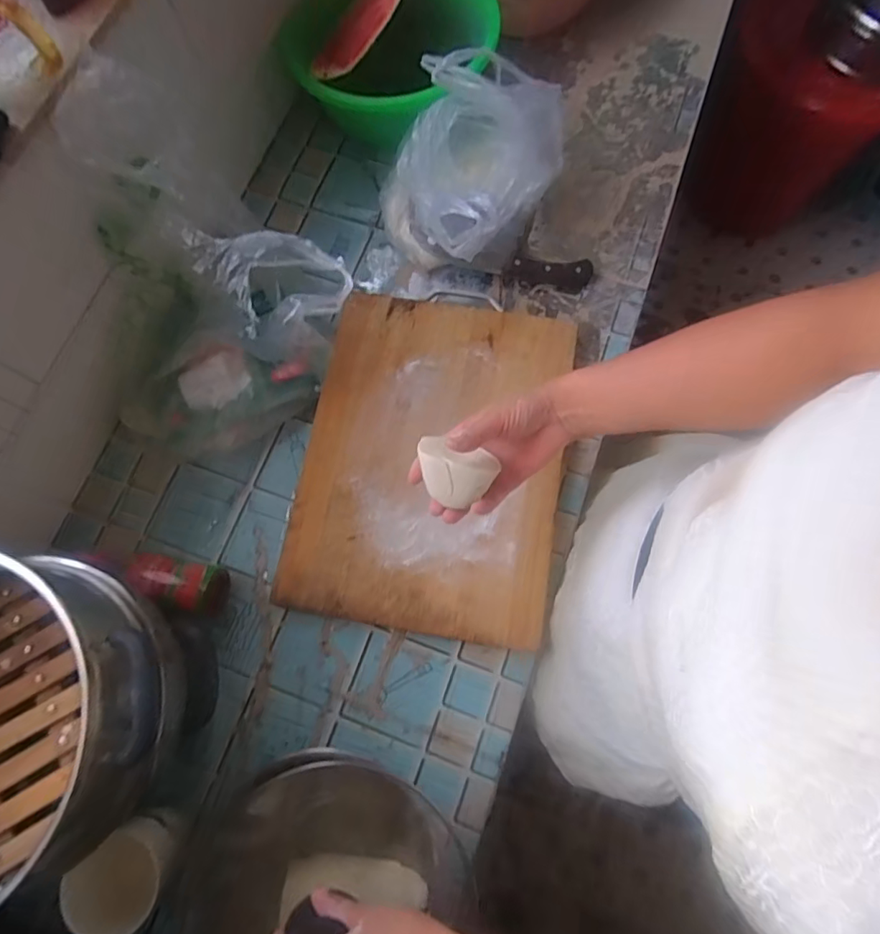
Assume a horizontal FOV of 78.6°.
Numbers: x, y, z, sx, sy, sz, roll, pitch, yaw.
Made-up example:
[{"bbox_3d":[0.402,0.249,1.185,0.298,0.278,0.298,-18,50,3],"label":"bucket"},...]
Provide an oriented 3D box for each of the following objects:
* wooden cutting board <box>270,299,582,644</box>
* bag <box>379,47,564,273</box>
[{"bbox_3d":[-0.008,-0.014,0.637,0.292,0.031,0.393,9,75,3],"label":"wooden cutting board"},{"bbox_3d":[0.040,-0.376,0.656,0.167,0.188,0.222,34,77,9],"label":"bag"}]

